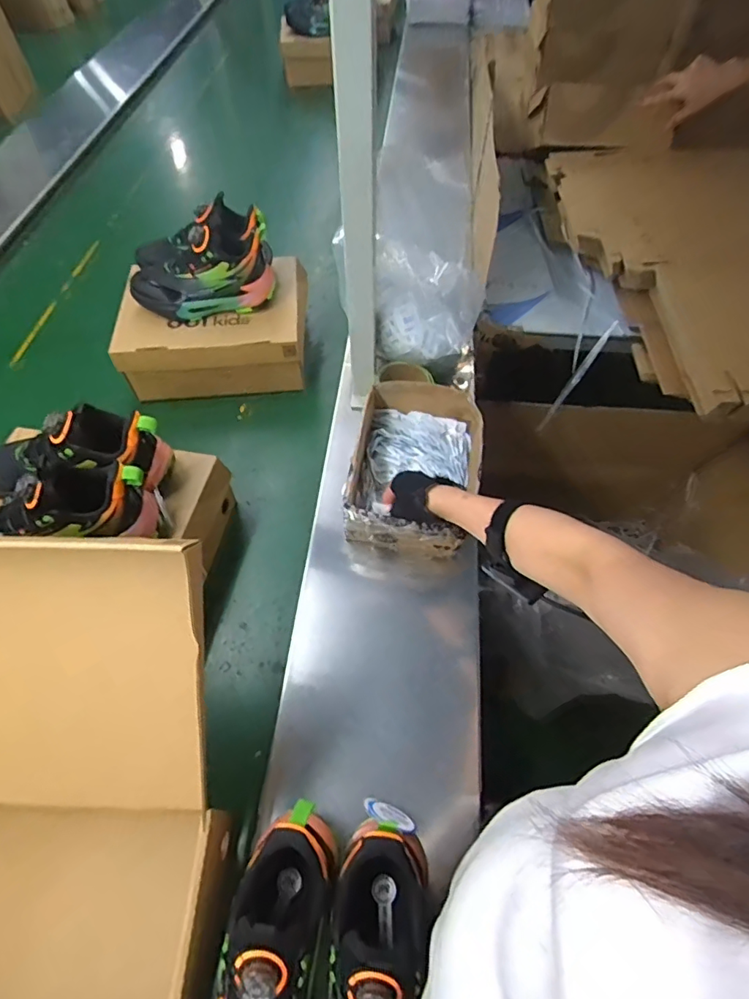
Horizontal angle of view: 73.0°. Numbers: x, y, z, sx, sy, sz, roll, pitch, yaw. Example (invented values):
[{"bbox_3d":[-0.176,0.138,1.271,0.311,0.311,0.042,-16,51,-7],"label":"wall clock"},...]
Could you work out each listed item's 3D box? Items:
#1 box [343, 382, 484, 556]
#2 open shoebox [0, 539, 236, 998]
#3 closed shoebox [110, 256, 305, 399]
[{"bbox_3d":[0.061,-0.051,0.734,0.167,0.101,0.247,7,59,6],"label":"box"},{"bbox_3d":[-0.313,0.306,0.441,0.333,0.328,0.437,0,58,2],"label":"open shoebox"},{"bbox_3d":[-0.274,-0.305,0.900,0.303,0.126,0.213,-7,58,-3],"label":"closed shoebox"}]

